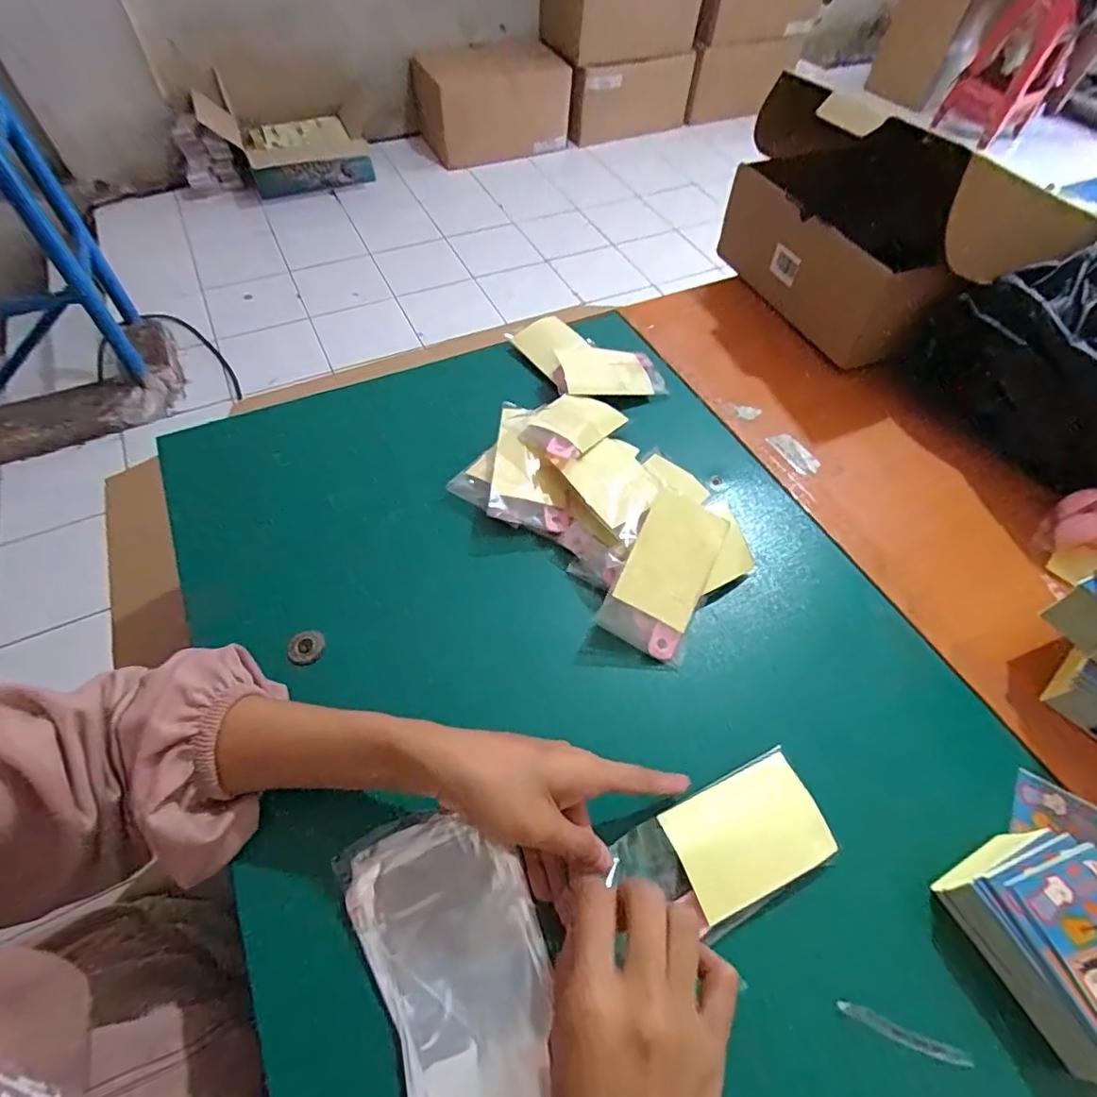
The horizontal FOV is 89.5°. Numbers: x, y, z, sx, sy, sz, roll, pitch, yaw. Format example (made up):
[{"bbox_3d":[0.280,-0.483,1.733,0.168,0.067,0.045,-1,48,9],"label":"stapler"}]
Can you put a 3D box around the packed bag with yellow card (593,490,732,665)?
[{"bbox_3d":[0.088,0.017,0.405,0.066,0.012,0.115,27,77,-6],"label":"packed bag with yellow card"}]

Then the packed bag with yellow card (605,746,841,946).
[{"bbox_3d":[0.104,0.174,0.321,0.122,0.005,0.065,-21,61,-15],"label":"packed bag with yellow card"}]

